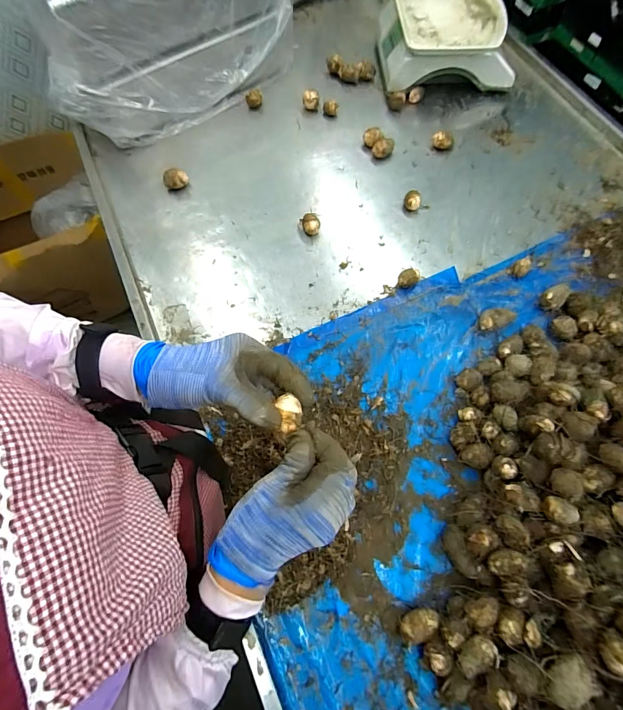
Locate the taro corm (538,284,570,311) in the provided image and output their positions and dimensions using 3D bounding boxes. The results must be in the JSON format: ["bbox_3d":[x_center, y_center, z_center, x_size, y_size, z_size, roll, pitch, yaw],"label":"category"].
[{"bbox_3d":[0.438,-0.102,0.669,0.051,0.040,0.037,-36,73,-12],"label":"taro corm"}]

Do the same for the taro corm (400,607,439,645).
[{"bbox_3d":[0.142,0.357,0.493,0.053,0.028,0.031,-28,71,-10],"label":"taro corm"}]

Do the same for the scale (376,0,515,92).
[{"bbox_3d":[0.306,-0.748,0.869,0.283,0.135,0.277,-5,69,-2],"label":"scale"}]

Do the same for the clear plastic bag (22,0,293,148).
[{"bbox_3d":[-0.284,-0.656,0.768,0.523,0.297,0.182,-33,72,-11],"label":"clear plastic bag"}]

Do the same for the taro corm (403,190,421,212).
[{"bbox_3d":[0.206,-0.314,0.758,0.032,0.029,0.035,16,70,7],"label":"taro corm"}]

